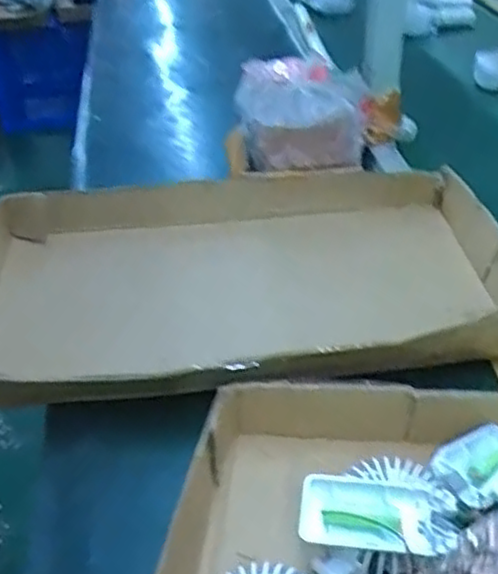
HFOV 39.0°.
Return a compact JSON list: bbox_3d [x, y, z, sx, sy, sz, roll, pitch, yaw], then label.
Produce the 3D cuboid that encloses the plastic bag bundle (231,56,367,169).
[{"bbox_3d":[0.067,-0.224,0.900,0.164,0.078,0.173,-1,36,8],"label":"plastic bag bundle"}]

